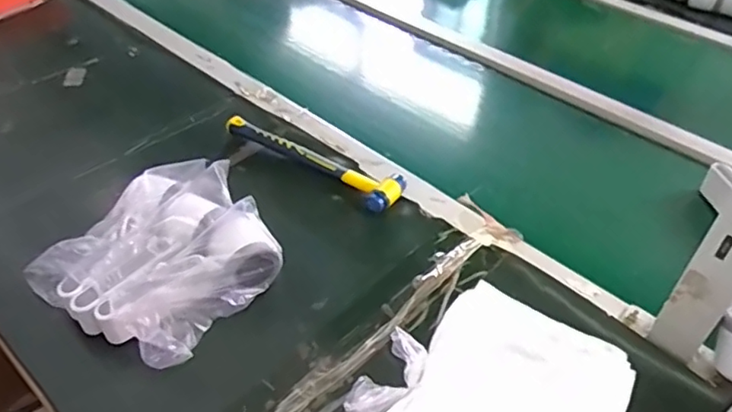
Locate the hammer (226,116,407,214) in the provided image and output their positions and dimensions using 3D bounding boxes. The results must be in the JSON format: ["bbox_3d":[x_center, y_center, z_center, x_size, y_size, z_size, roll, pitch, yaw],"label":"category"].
[{"bbox_3d":[-0.065,-0.058,0.722,0.241,0.027,0.057,26,48,22],"label":"hammer"}]

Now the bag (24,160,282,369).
[{"bbox_3d":[-0.191,0.047,0.567,0.171,0.079,0.184,30,49,25],"label":"bag"}]

